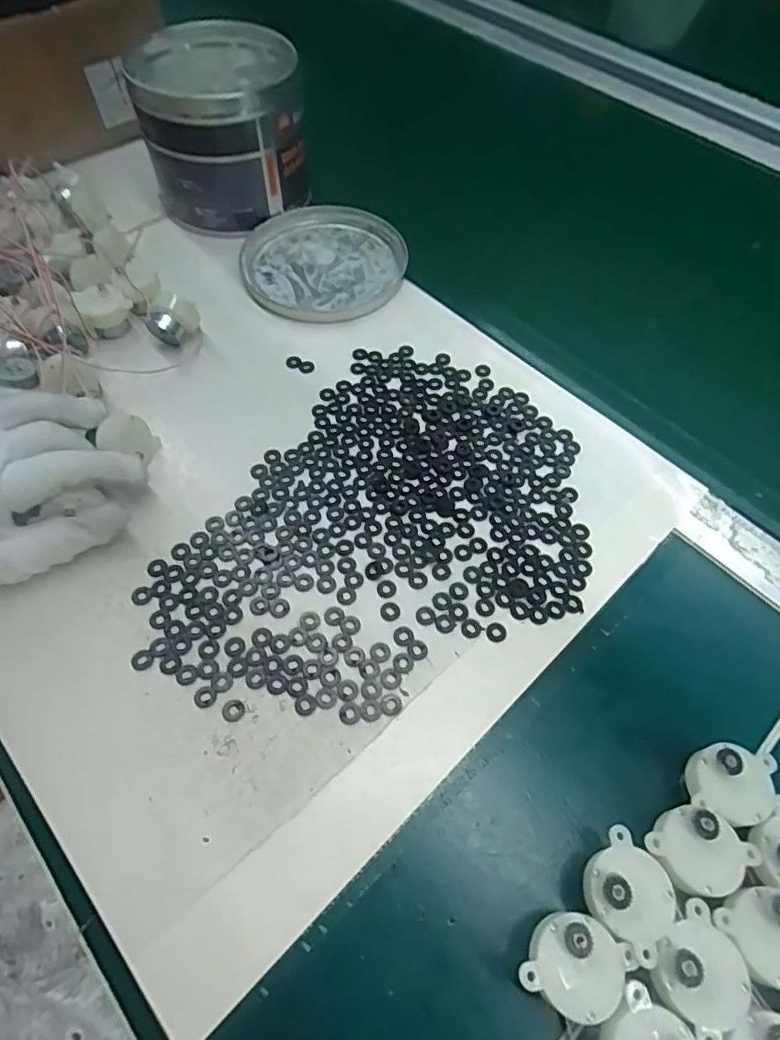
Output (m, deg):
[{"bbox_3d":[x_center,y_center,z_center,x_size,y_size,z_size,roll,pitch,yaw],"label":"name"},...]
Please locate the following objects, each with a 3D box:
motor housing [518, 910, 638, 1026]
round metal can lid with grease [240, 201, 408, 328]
[{"bbox_3d":[0.070,0.170,0.215,0.035,0.031,0.032,1,59,-2],"label":"motor housing"},{"bbox_3d":[-0.050,-0.214,0.458,0.139,0.011,0.139,1,59,-2],"label":"round metal can lid with grease"}]

